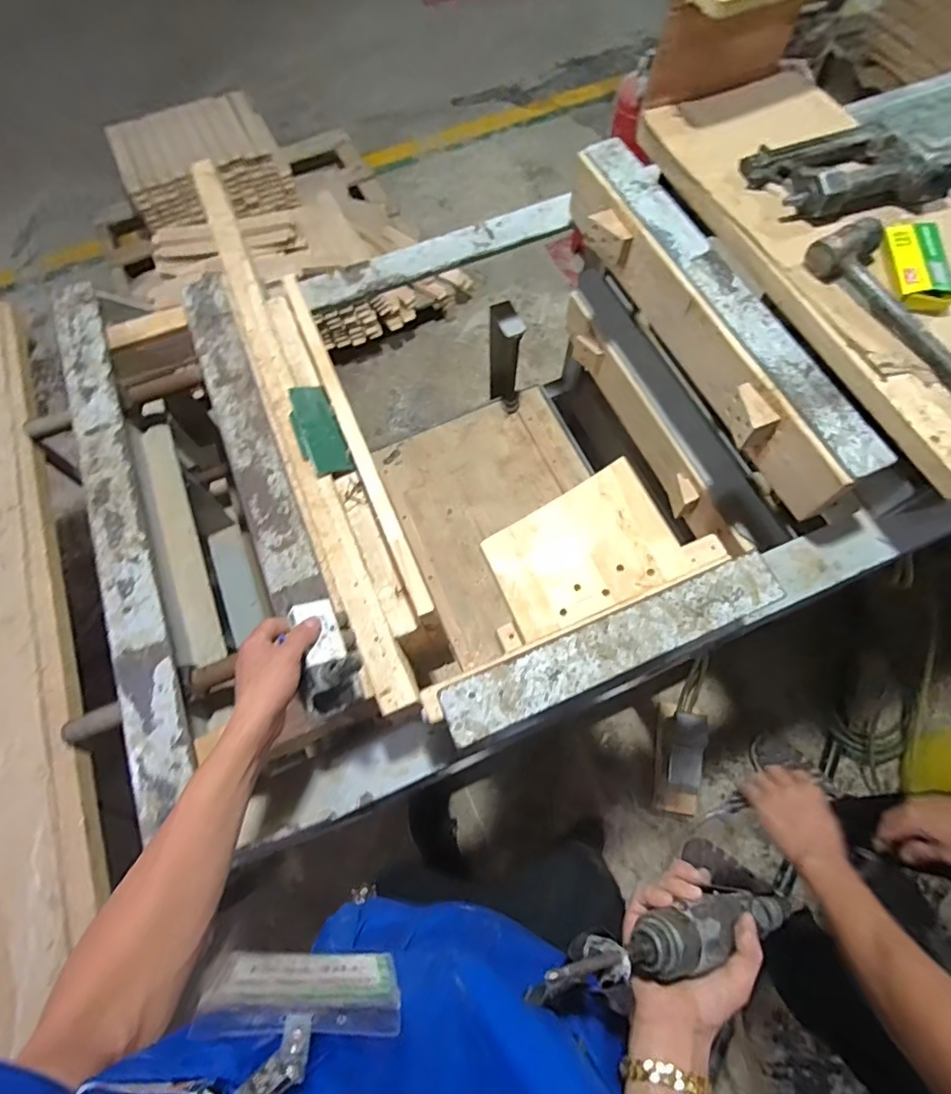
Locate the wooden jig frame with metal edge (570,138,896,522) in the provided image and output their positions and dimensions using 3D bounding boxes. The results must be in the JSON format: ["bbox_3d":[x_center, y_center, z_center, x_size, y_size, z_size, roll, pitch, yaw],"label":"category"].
[{"bbox_3d":[0.328,-0.341,0.799,0.126,0.117,0.663,-21,69,-7],"label":"wooden jig frame with metal edge"}]

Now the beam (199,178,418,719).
[{"bbox_3d":[-0.258,-0.200,0.724,0.050,0.044,0.878,-22,69,-7],"label":"beam"}]

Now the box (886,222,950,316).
[{"bbox_3d":[0.568,-0.362,0.687,0.066,0.031,0.127,1,68,2],"label":"box"}]

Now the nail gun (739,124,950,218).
[{"bbox_3d":[0.520,-0.531,0.748,0.239,0.061,0.150,-11,68,-3],"label":"nail gun"}]

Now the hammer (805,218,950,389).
[{"bbox_3d":[0.550,-0.274,0.645,0.083,0.047,0.334,-28,70,-9],"label":"hammer"}]

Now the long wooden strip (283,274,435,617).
[{"bbox_3d":[-0.162,-0.153,0.684,0.027,0.026,0.539,-23,69,-7],"label":"long wooden strip"}]

